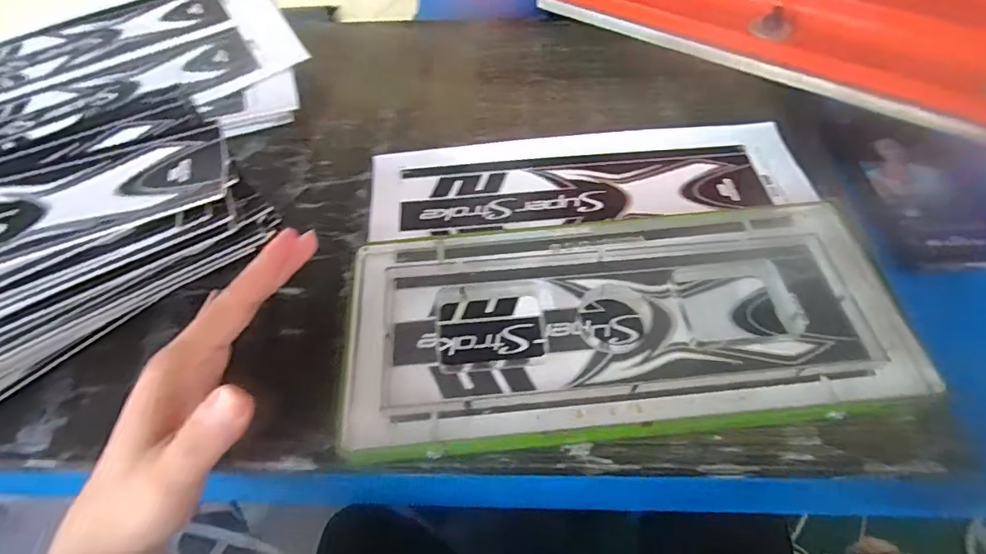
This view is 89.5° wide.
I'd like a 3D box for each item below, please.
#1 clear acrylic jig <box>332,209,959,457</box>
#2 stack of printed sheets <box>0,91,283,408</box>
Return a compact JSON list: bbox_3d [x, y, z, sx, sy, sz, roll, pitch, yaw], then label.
[{"bbox_3d":[0.072,0.023,0.295,0.308,0.029,0.145,-4,55,1],"label":"clear acrylic jig"},{"bbox_3d":[-0.299,-0.005,0.294,0.303,0.071,0.120,-29,58,-17],"label":"stack of printed sheets"}]

